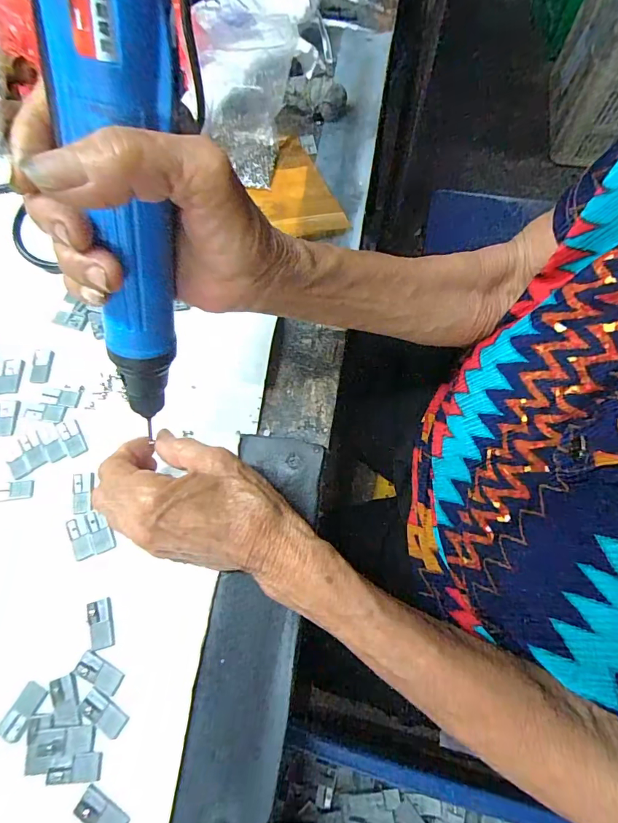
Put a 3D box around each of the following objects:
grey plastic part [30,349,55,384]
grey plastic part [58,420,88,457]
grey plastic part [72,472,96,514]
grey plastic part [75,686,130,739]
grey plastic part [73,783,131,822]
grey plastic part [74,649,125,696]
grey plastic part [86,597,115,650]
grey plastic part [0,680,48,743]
[{"bbox_3d":[-0.208,-0.036,0.324,0.016,0.004,0.027,0,69,3],"label":"grey plastic part"},{"bbox_3d":[-0.171,0.019,0.299,0.013,0.004,0.029,-32,71,-10],"label":"grey plastic part"},{"bbox_3d":[-0.154,0.055,0.282,0.014,0.004,0.028,-8,69,-1],"label":"grey plastic part"},{"bbox_3d":[-0.116,0.170,0.234,0.027,0.004,0.013,27,73,12],"label":"grey plastic part"},{"bbox_3d":[-0.107,0.208,0.214,0.027,0.004,0.013,28,73,13],"label":"grey plastic part"},{"bbox_3d":[-0.122,0.152,0.242,0.028,0.004,0.013,26,72,12],"label":"grey plastic part"},{"bbox_3d":[-0.127,0.129,0.253,0.014,0.004,0.028,-15,69,-3],"label":"grey plastic part"},{"bbox_3d":[-0.162,0.170,0.236,0.015,0.005,0.027,24,72,11],"label":"grey plastic part"}]

